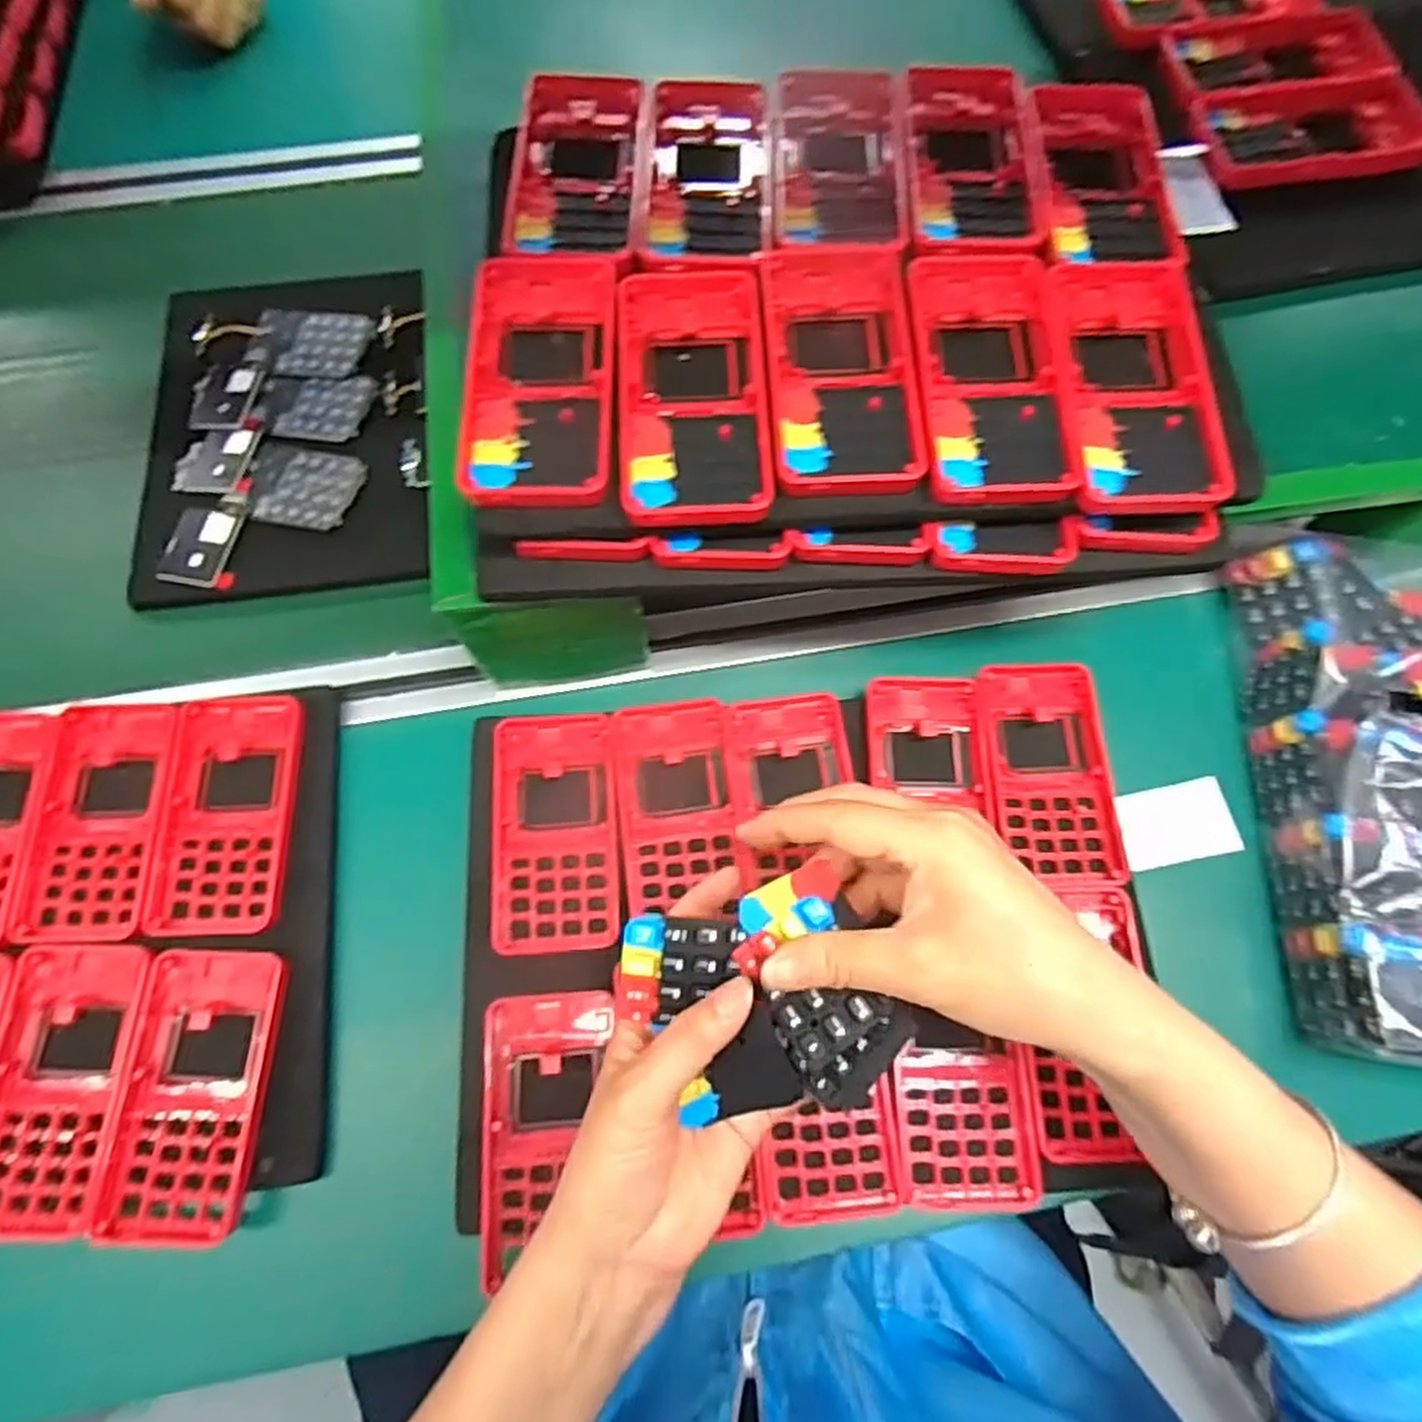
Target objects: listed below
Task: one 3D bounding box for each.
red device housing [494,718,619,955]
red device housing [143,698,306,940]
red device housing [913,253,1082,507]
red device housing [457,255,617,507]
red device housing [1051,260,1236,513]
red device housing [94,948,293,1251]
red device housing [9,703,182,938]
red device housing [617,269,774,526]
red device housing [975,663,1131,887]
[{"bbox_3d":[-0.080,0.060,0.409,0.061,0.008,0.121,-5,69,-2],"label":"red device housing"},{"bbox_3d":[-0.246,0.050,0.406,0.064,0.011,0.122,-1,69,-1],"label":"red device housing"},{"bbox_3d":[0.121,-0.151,0.351,0.062,0.013,0.130,0,69,0],"label":"red device housing"},{"bbox_3d":[-0.075,-0.149,0.354,0.063,0.017,0.129,0,69,0],"label":"red device housing"},{"bbox_3d":[0.185,-0.145,0.354,0.063,0.020,0.129,0,69,0],"label":"red device housing"},{"bbox_3d":[-0.236,0.172,0.363,0.061,0.018,0.119,1,69,0],"label":"red device housing"},{"bbox_3d":[-0.309,0.054,0.402,0.062,0.009,0.119,-1,69,-1],"label":"red device housing"},{"bbox_3d":[-0.008,-0.140,0.352,0.062,0.017,0.129,-2,69,-1],"label":"red device housing"},{"bbox_3d":[0.176,0.032,0.424,0.066,0.018,0.119,-3,69,-1],"label":"red device housing"}]

